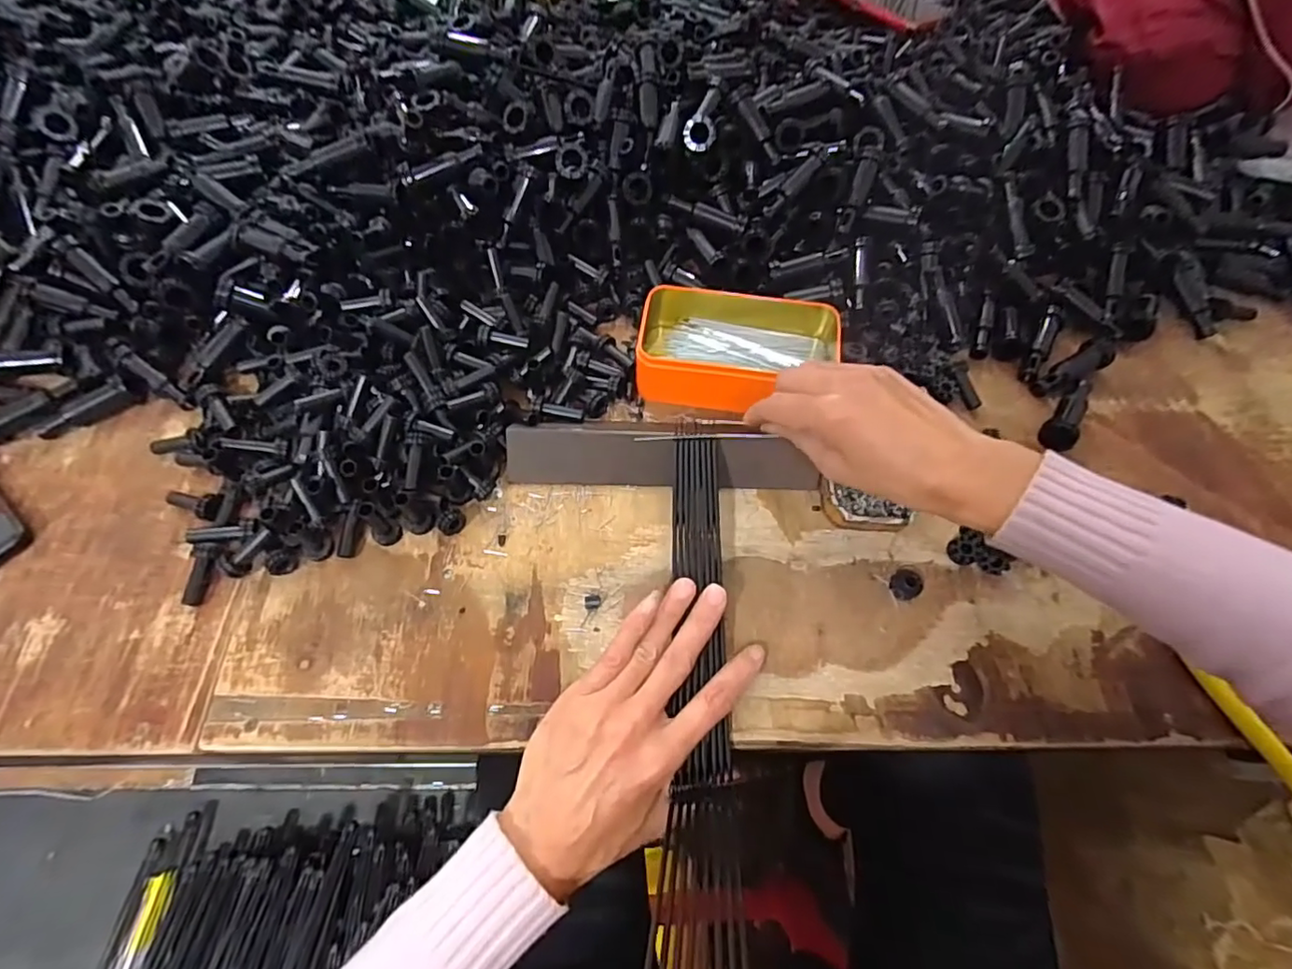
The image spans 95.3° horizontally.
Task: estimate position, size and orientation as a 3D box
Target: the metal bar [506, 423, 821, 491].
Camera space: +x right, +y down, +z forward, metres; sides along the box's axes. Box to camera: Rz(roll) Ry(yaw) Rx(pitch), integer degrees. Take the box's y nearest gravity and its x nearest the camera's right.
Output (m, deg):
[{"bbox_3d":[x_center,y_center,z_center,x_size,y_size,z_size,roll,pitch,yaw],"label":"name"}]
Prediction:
[{"bbox_3d":[0.011,-0.023,0.425,0.215,0.041,0.044,1,105,0],"label":"metal bar"}]

